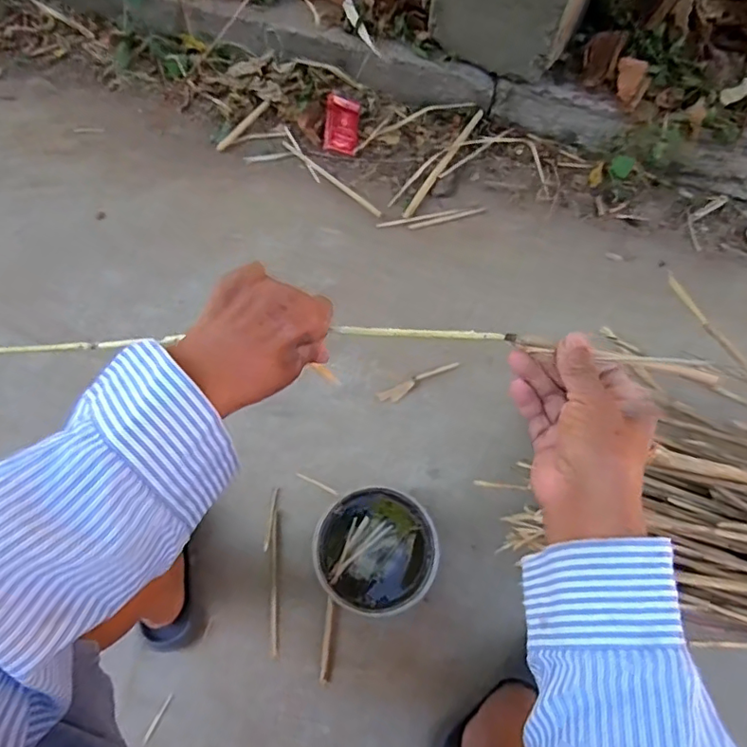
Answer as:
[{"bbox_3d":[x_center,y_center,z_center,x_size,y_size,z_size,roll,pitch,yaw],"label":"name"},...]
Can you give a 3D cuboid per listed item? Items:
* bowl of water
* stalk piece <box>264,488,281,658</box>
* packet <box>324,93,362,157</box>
[{"bbox_3d":[0.004,0.239,0.754,0.156,0.084,0.156,1,73,-2],"label":"bowl of water"},{"bbox_3d":[-0.144,0.278,0.779,0.021,0.008,0.220,-1,73,-2],"label":"stalk piece"},{"bbox_3d":[-0.053,-0.429,0.955,0.058,0.011,0.089,0,115,-24],"label":"packet"}]

